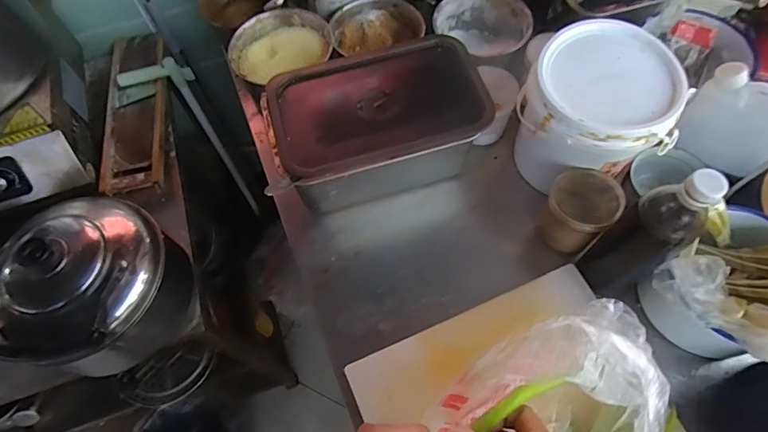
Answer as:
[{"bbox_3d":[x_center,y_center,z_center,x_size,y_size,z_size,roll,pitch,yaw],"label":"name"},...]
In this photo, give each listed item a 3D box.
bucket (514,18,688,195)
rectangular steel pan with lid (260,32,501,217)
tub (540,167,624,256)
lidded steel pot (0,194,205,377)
[{"bbox_3d":[0.269,-0.127,0.613,0.169,0.181,0.168,-1,63,2],"label":"bucket"},{"bbox_3d":[-0.010,-0.121,0.636,0.274,0.117,0.163,-18,64,-6],"label":"rectangular steel pan with lid"},{"bbox_3d":[0.255,-0.003,0.606,0.092,0.110,0.079,-37,67,-15],"label":"tub"},{"bbox_3d":[-0.392,0.096,0.628,0.197,0.188,0.214,24,67,14],"label":"lidded steel pot"}]

